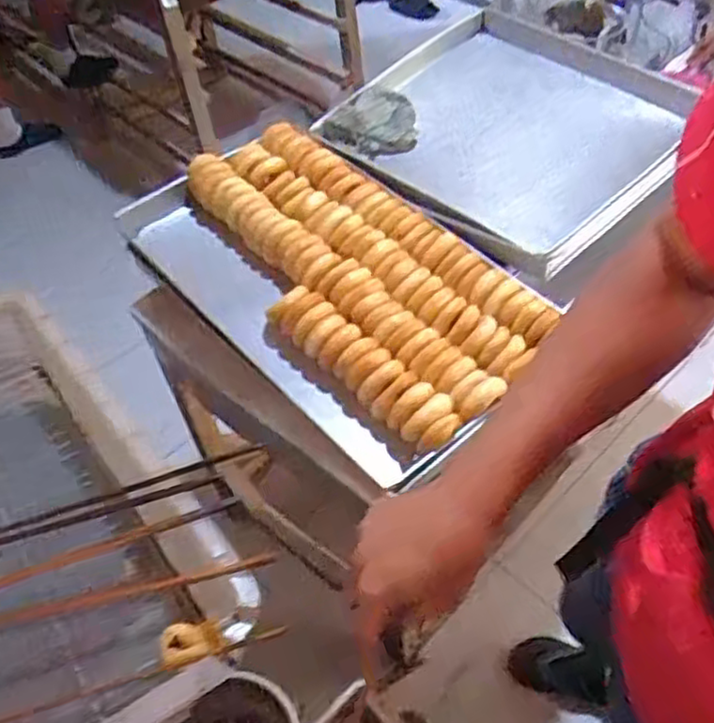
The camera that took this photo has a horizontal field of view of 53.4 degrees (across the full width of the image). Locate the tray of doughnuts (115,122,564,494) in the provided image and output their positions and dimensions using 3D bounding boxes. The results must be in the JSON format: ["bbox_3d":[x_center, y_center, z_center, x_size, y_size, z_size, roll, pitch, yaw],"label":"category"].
[{"bbox_3d":[-0.034,-0.129,1.076,0.353,0.092,0.660,-35,55,-22],"label":"tray of doughnuts"}]

